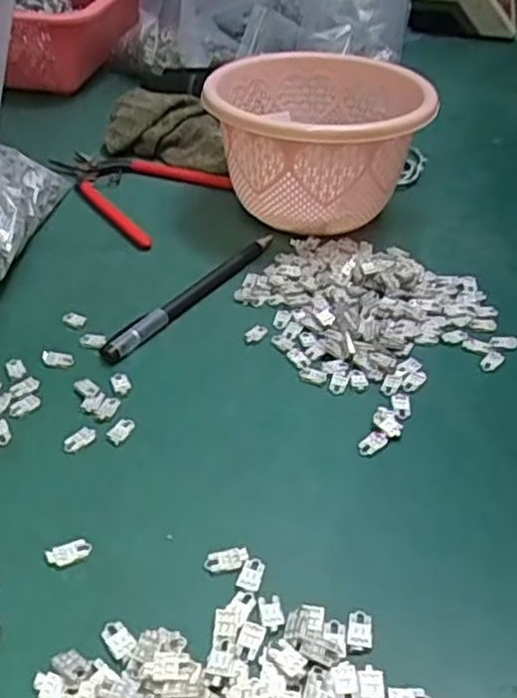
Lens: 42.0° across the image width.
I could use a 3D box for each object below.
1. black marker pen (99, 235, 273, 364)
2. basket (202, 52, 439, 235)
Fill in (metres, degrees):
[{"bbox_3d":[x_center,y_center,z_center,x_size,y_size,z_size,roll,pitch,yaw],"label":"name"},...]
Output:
[{"bbox_3d":[-0.037,-0.036,0.399,0.014,0.010,0.149,23,43,24],"label":"black marker pen"},{"bbox_3d":[0.040,-0.138,0.464,0.137,0.087,0.144,5,39,3],"label":"basket"}]

